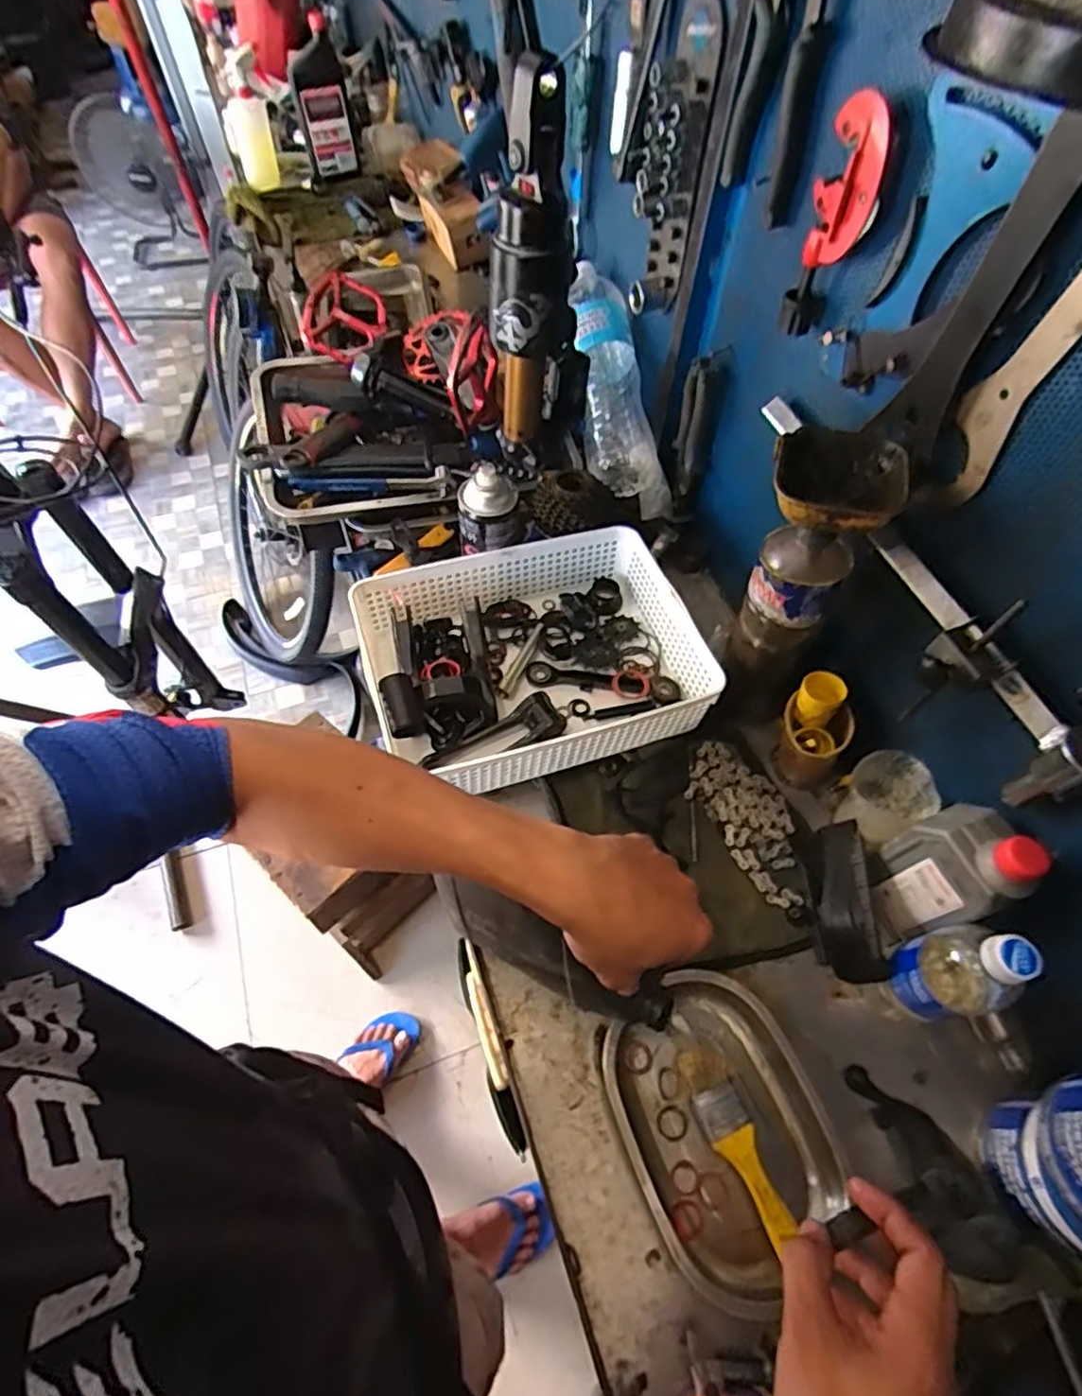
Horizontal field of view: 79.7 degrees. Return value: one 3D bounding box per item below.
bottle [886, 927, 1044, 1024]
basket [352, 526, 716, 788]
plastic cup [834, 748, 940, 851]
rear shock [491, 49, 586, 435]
[{"bbox_3d":[0.326,0.216,0.511,0.065,0.164,0.061,-7,59,-5],"label":"bottle"},{"bbox_3d":[-0.007,-0.039,0.685,0.328,0.092,0.245,-17,60,-11],"label":"basket"},{"bbox_3d":[0.315,0.098,0.607,0.070,0.076,0.068,1,58,-1],"label":"plastic cup"},{"bbox_3d":[-0.001,-0.288,0.456,0.065,0.221,0.052,10,59,5],"label":"rear shock"}]

